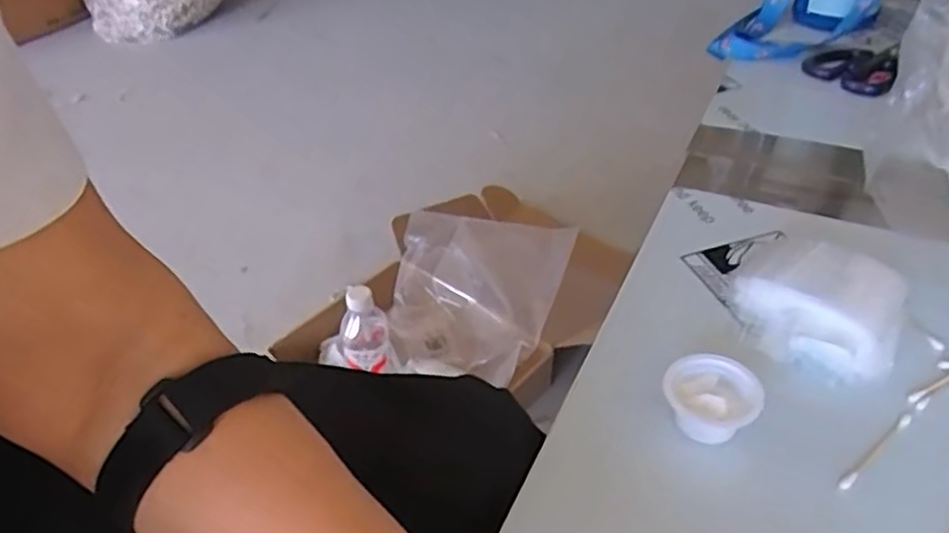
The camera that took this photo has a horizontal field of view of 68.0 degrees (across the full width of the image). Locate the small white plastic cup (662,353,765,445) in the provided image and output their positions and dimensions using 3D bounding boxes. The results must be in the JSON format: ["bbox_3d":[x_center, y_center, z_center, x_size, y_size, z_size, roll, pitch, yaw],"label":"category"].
[{"bbox_3d":[0.140,0.081,0.419,0.053,0.032,0.049,-4,40,3],"label":"small white plastic cup"}]

